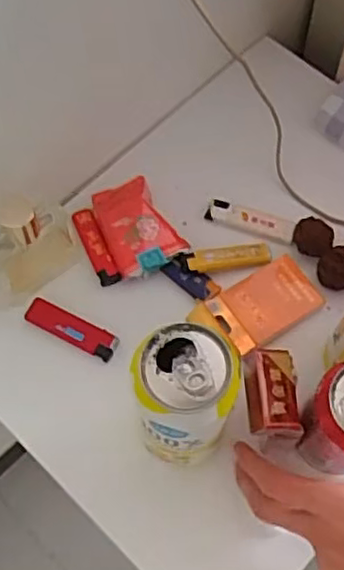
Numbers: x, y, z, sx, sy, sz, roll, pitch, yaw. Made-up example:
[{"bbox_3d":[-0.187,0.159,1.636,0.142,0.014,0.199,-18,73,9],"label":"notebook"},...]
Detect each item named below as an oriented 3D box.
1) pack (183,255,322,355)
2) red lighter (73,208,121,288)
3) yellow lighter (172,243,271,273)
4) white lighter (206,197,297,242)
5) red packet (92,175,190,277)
[{"bbox_3d":[0.073,0.018,0.559,0.100,0.019,0.057,-30,71,-11],"label":"pack"},{"bbox_3d":[-0.068,-0.035,0.588,0.019,0.008,0.077,-23,70,-8],"label":"red lighter"},{"bbox_3d":[0.045,-0.024,0.577,0.084,0.013,0.021,-10,69,-4],"label":"yellow lighter"},{"bbox_3d":[0.071,-0.059,0.600,0.079,0.008,0.023,20,70,8],"label":"white lighter"},{"bbox_3d":[-0.033,-0.052,0.583,0.058,0.018,0.086,-28,71,-10],"label":"red packet"}]

